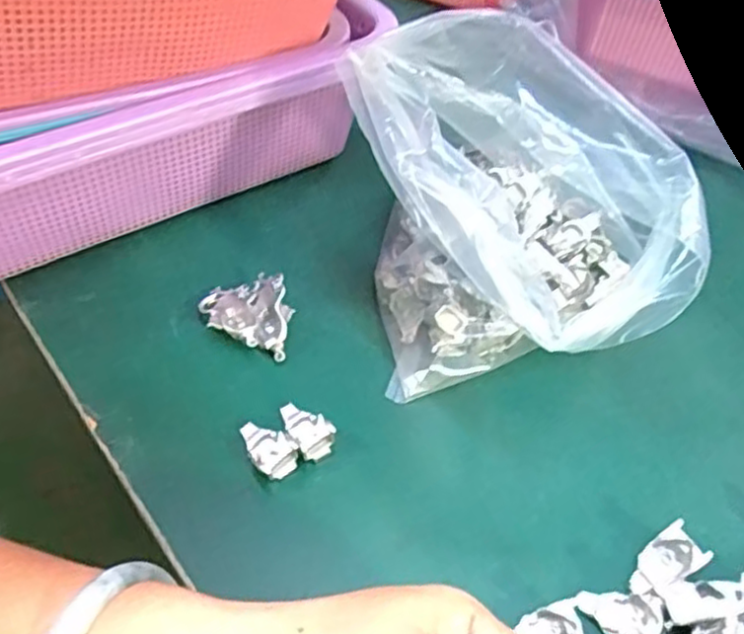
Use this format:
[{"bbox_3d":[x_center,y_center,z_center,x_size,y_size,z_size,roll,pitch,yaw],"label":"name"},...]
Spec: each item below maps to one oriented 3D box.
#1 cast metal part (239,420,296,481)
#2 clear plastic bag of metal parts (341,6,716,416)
[{"bbox_3d":[-0.047,0.055,0.313,0.017,0.013,0.029,-31,55,-27],"label":"cast metal part"},{"bbox_3d":[0.067,-0.040,0.327,0.131,0.131,0.150,-10,48,-11],"label":"clear plastic bag of metal parts"}]

